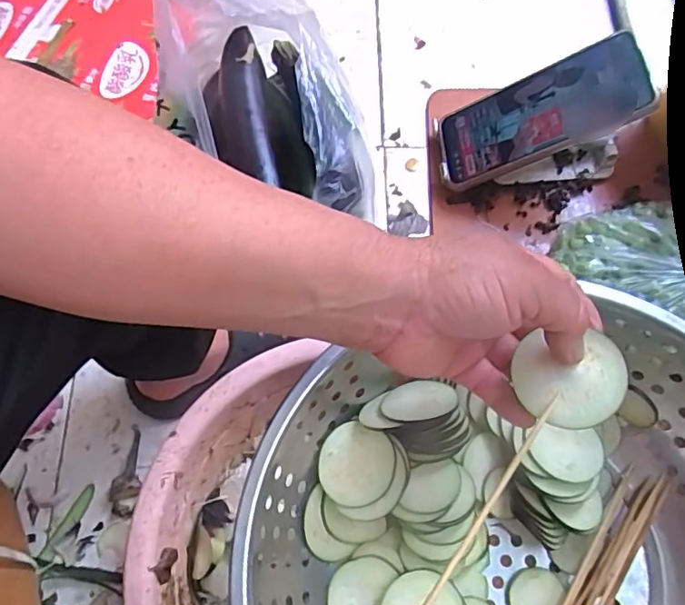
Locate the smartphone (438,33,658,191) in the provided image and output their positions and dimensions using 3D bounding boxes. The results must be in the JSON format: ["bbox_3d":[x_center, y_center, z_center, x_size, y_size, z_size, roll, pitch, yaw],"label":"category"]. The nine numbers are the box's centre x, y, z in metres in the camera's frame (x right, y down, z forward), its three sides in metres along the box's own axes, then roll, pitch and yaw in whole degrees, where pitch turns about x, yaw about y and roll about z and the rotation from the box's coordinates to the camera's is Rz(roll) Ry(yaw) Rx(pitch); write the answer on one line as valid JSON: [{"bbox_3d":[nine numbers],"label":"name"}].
[{"bbox_3d":[0.155,-0.150,0.454,0.161,0.009,0.081,-16,63,31],"label":"smartphone"}]

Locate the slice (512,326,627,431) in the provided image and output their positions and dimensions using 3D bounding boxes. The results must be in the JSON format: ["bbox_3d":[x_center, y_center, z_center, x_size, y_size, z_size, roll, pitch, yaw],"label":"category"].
[{"bbox_3d":[0.113,0.039,0.283,0.052,0.004,0.045,1,73,19],"label":"slice"}]

